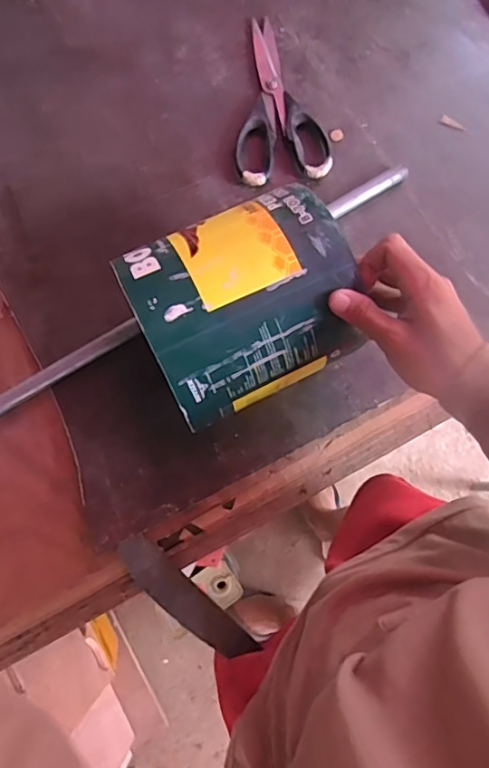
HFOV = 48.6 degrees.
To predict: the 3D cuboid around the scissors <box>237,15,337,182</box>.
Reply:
[{"bbox_3d":[0.035,-0.329,0.624,0.105,0.013,0.210,-6,79,-2],"label":"scissors"}]

